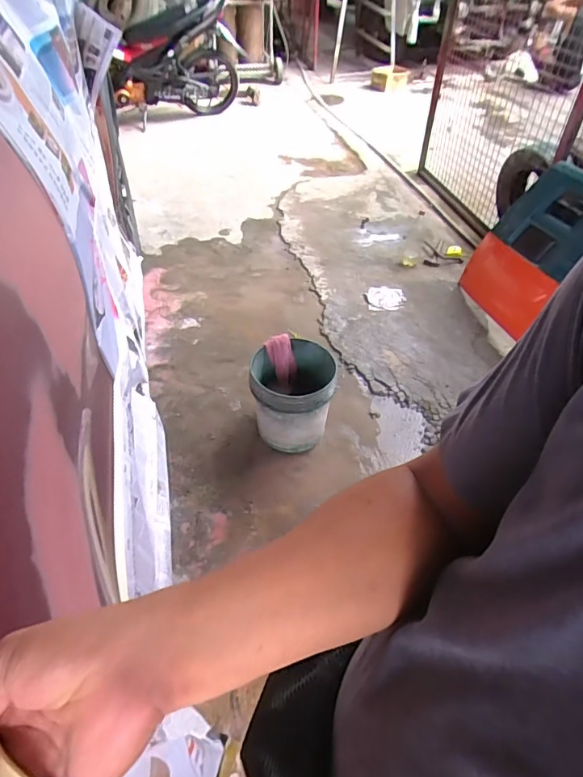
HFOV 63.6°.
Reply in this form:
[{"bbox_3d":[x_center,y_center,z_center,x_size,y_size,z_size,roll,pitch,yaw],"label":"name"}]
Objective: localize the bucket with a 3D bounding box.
[{"bbox_3d":[0.003,0.035,1.745,0.281,0.316,0.300,1,46,-1],"label":"bucket"}]

